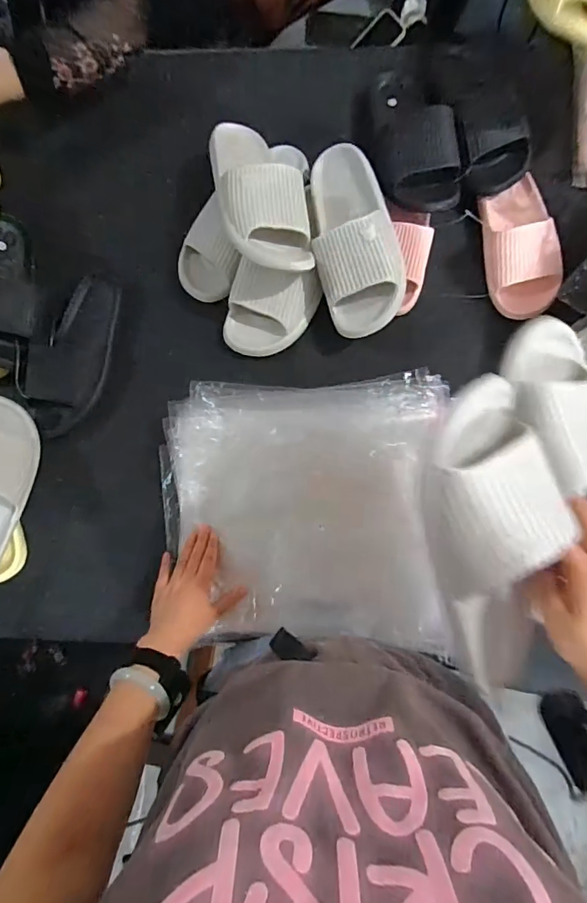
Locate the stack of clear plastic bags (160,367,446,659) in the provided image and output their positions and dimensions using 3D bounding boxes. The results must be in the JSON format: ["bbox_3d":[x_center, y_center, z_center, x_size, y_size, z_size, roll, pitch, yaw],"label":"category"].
[{"bbox_3d":[0.008,0.072,0.626,0.384,0.043,0.346,0,82,4],"label":"stack of clear plastic bags"}]

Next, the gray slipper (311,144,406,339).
[{"bbox_3d":[0.083,-0.303,0.631,0.108,0.058,0.270,-11,81,2],"label":"gray slipper"}]

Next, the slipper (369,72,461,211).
[{"bbox_3d":[0.175,-0.477,0.677,0.108,0.060,0.257,-7,81,3],"label":"slipper"}]

